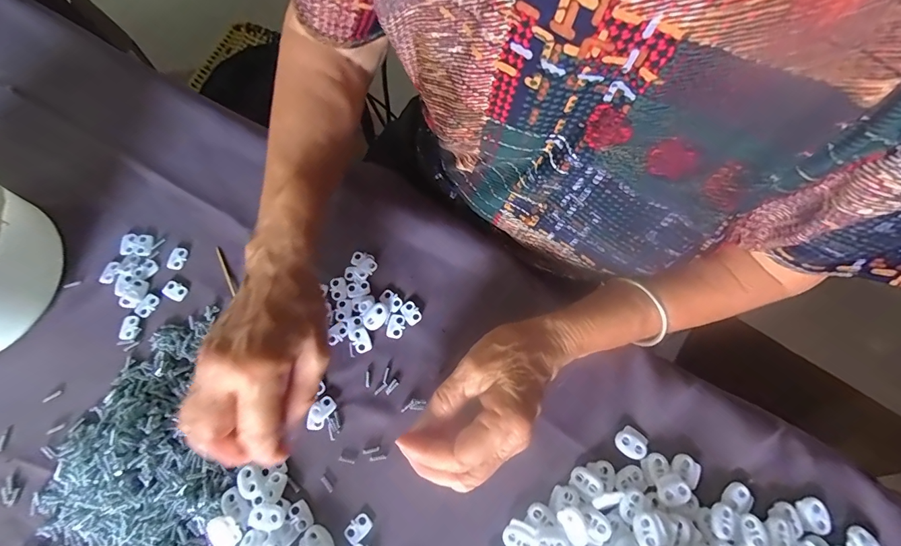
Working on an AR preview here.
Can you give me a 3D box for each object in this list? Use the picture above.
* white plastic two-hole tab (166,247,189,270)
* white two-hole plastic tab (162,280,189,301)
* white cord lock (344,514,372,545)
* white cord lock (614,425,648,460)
[{"bbox_3d":[-0.229,-0.013,0.342,0.013,0.004,0.020,13,70,3],"label":"white plastic two-hole tab"},{"bbox_3d":[-0.222,0.014,0.330,0.019,0.004,0.013,24,71,7],"label":"white two-hole plastic tab"},{"bbox_3d":[-0.063,0.174,0.279,0.013,0.004,0.018,43,75,13],"label":"white cord lock"},{"bbox_3d":[0.132,0.123,0.297,0.021,0.004,0.019,43,75,13],"label":"white cord lock"}]

